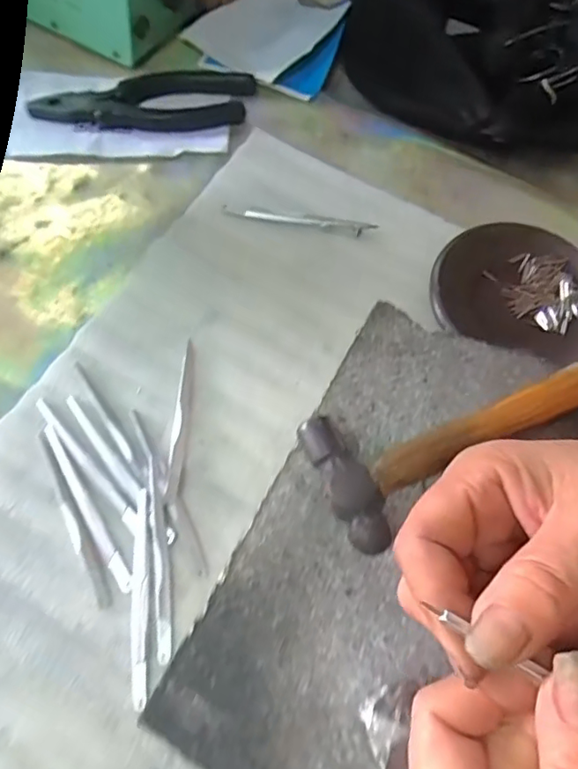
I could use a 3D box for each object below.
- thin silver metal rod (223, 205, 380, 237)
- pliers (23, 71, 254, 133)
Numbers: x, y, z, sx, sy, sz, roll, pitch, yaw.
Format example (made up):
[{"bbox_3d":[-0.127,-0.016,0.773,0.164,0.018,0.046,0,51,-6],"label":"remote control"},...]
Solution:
[{"bbox_3d":[0.007,-0.116,0.392,0.107,0.004,0.008,9,64,2],"label":"thin silver metal rod"},{"bbox_3d":[-0.109,-0.214,0.422,0.162,0.016,0.050,-2,66,-4],"label":"pliers"}]

